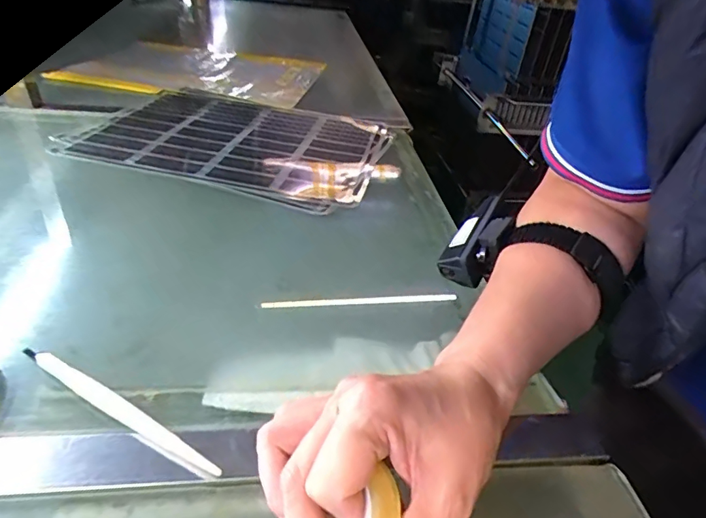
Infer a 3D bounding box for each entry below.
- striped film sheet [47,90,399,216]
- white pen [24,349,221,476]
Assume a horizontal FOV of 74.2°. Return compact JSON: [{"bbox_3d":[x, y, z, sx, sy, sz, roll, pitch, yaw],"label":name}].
[{"bbox_3d":[-0.133,-0.149,0.575,0.353,0.010,0.256,14,36,10],"label":"striped film sheet"},{"bbox_3d":[-0.130,0.081,0.257,0.145,0.008,0.010,22,38,21],"label":"white pen"}]

